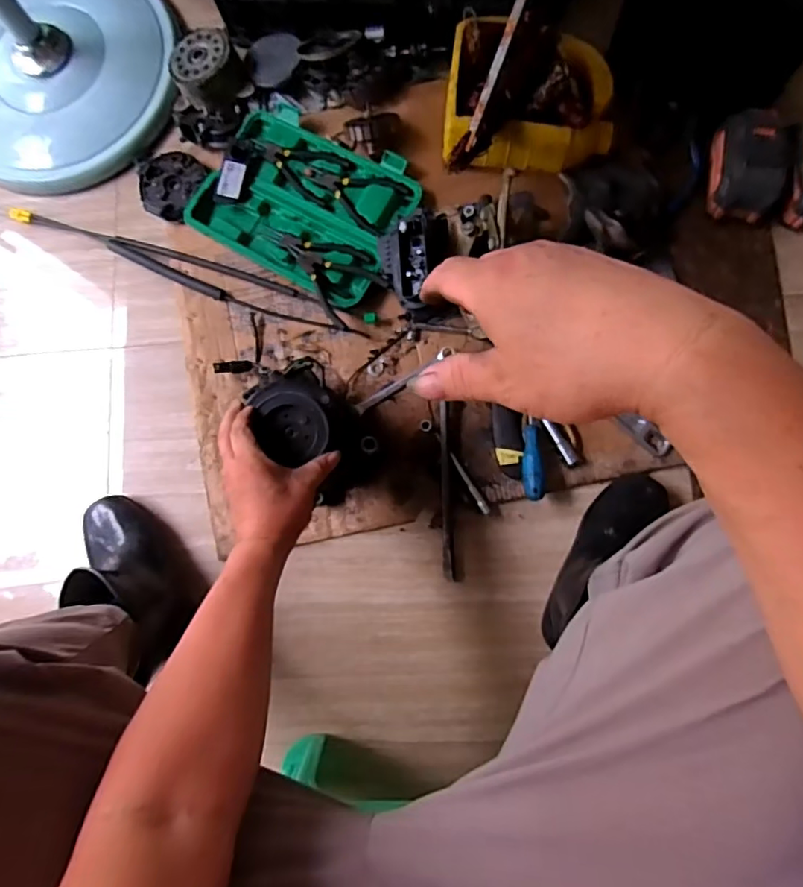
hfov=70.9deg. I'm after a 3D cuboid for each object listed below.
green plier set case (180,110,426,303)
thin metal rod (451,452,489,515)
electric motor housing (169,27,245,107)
[{"bbox_3d":[-0.137,-0.344,0.805,0.293,0.033,0.217,32,86,8],"label":"green plier set case"},{"bbox_3d":[0.090,0.053,0.745,0.011,0.007,0.091,-32,81,0],"label":"thin metal rod"},{"bbox_3d":[-0.287,-0.555,0.838,0.098,0.046,0.105,-40,81,-1],"label":"electric motor housing"}]

